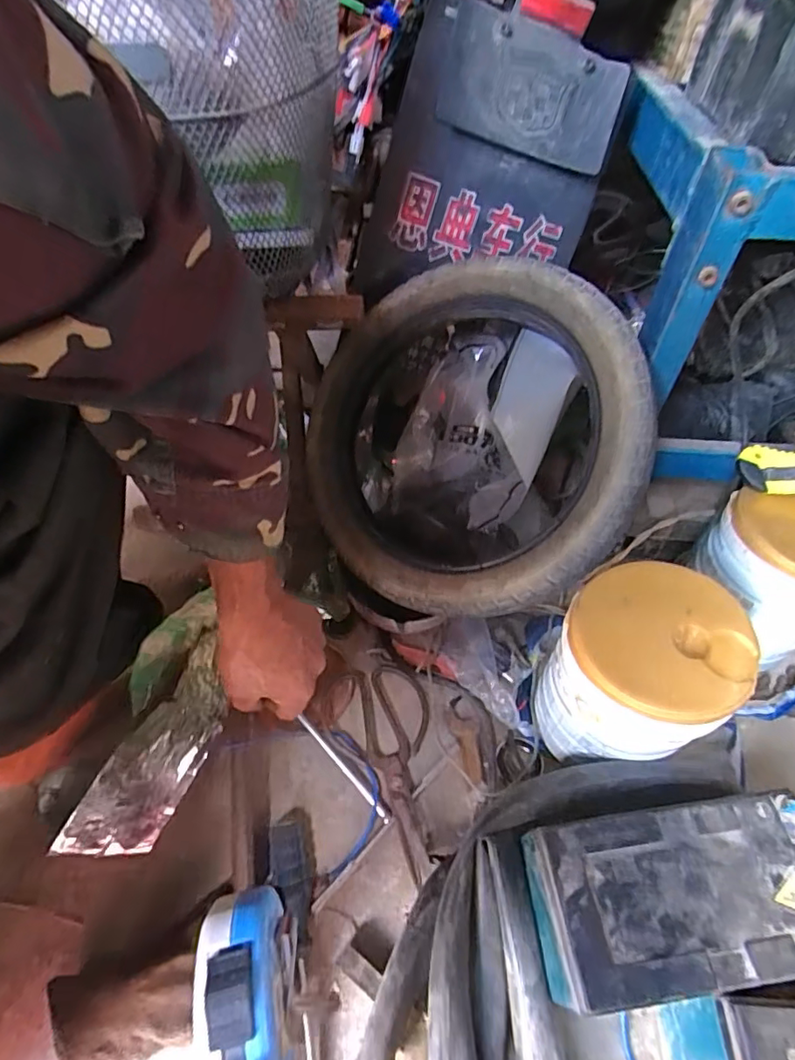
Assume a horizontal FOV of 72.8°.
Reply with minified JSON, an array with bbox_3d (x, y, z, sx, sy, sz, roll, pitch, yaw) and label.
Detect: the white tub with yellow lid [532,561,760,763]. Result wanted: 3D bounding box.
[{"bbox_3d":[0.190,0.127,0.453,0.115,0.183,0.116,0,53,0],"label":"white tub with yellow lid"}]

